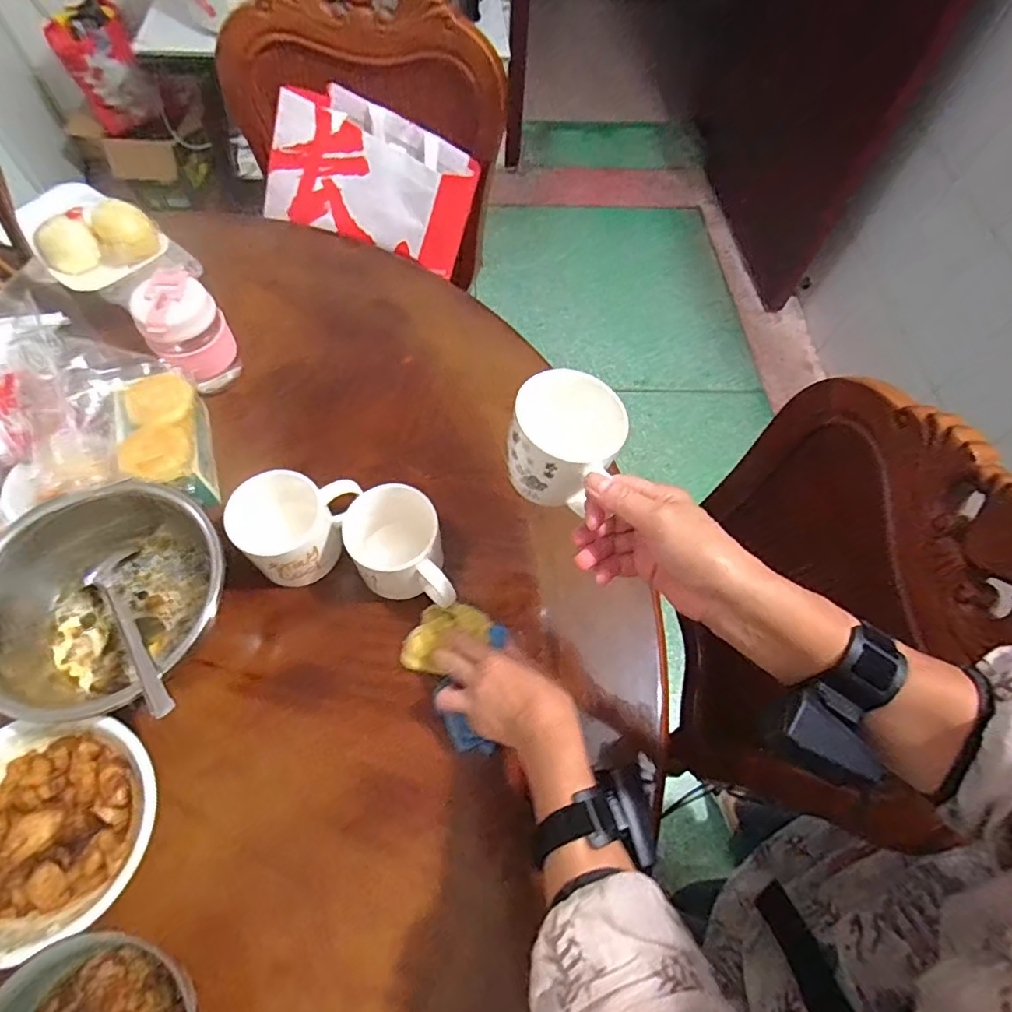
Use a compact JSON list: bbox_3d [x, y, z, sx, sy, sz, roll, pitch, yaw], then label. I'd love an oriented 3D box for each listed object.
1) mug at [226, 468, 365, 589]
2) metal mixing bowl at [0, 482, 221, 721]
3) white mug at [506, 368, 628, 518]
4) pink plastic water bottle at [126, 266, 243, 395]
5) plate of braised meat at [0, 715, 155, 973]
[{"bbox_3d":[-0.209,0.023,0.576,0.128,0.098,0.089,-22,65,-13],"label":"mug"},{"bbox_3d":[-0.374,0.088,0.528,0.207,0.088,0.214,36,67,15],"label":"metal mixing bowl"},{"bbox_3d":[0.040,-0.048,0.423,0.087,0.078,0.087,4,71,-11],"label":"white mug"},{"bbox_3d":[-0.367,-0.191,0.651,0.087,0.129,0.090,-38,70,-20],"label":"pink plastic water bottle"},{"bbox_3d":[-0.381,0.267,0.454,0.175,0.040,0.165,1,62,-2],"label":"plate of braised meat"}]

